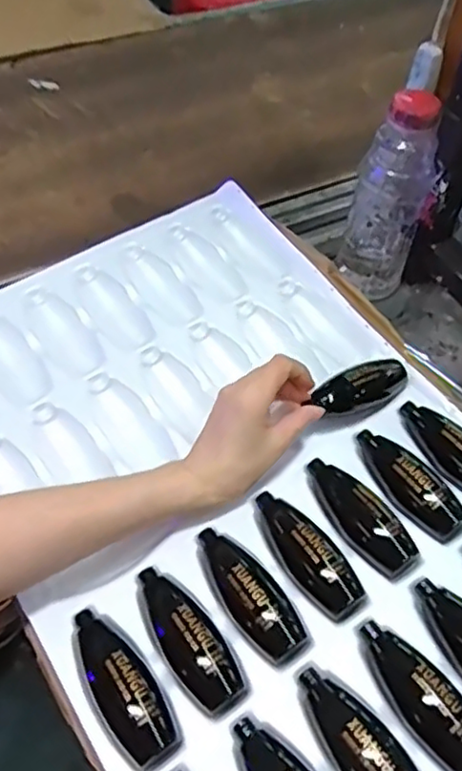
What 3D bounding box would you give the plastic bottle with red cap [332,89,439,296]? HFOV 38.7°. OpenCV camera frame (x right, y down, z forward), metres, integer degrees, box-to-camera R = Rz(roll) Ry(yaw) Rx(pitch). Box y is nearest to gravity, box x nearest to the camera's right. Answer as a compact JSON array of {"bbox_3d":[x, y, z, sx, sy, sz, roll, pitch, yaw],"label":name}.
[{"bbox_3d":[0.143,-0.167,0.599,0.070,0.188,0.059,18,60,7],"label":"plastic bottle with red cap"}]

